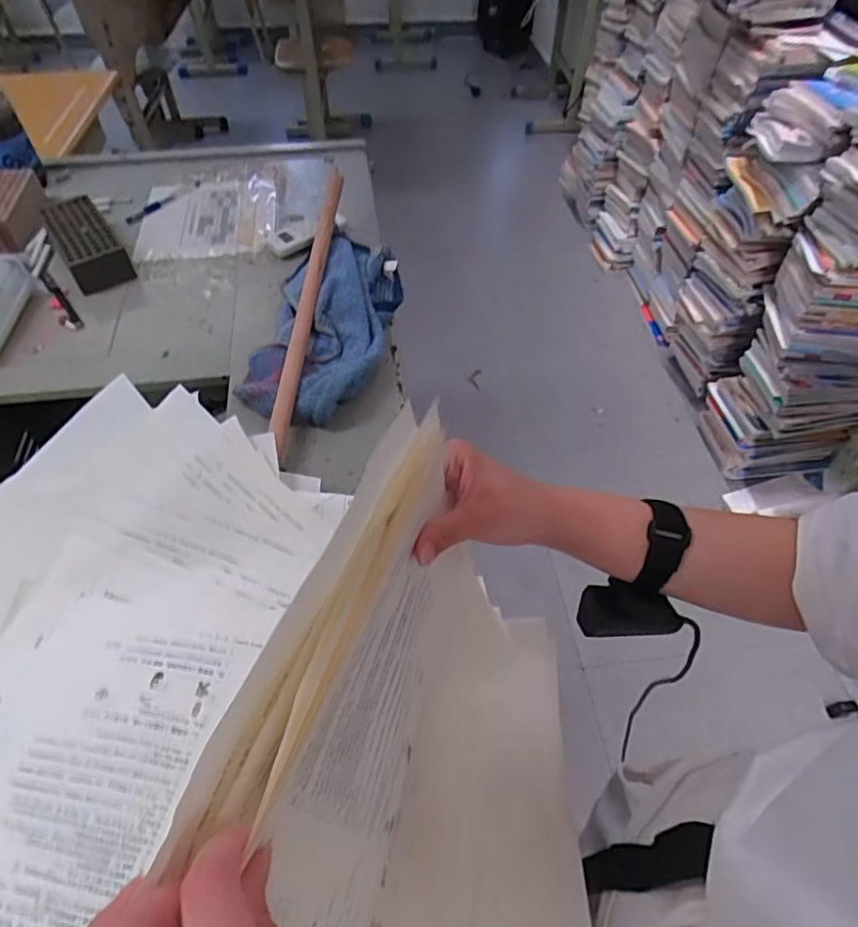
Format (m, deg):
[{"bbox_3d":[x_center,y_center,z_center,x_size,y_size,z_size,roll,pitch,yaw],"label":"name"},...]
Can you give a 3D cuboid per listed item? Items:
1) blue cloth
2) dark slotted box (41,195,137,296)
[{"bbox_3d":[-0.135,-0.191,0.772,0.165,0.074,0.340,6,53,4],"label":"blue cloth"},{"bbox_3d":[-0.522,-0.336,0.893,0.077,0.051,0.188,-29,58,-21],"label":"dark slotted box"}]

